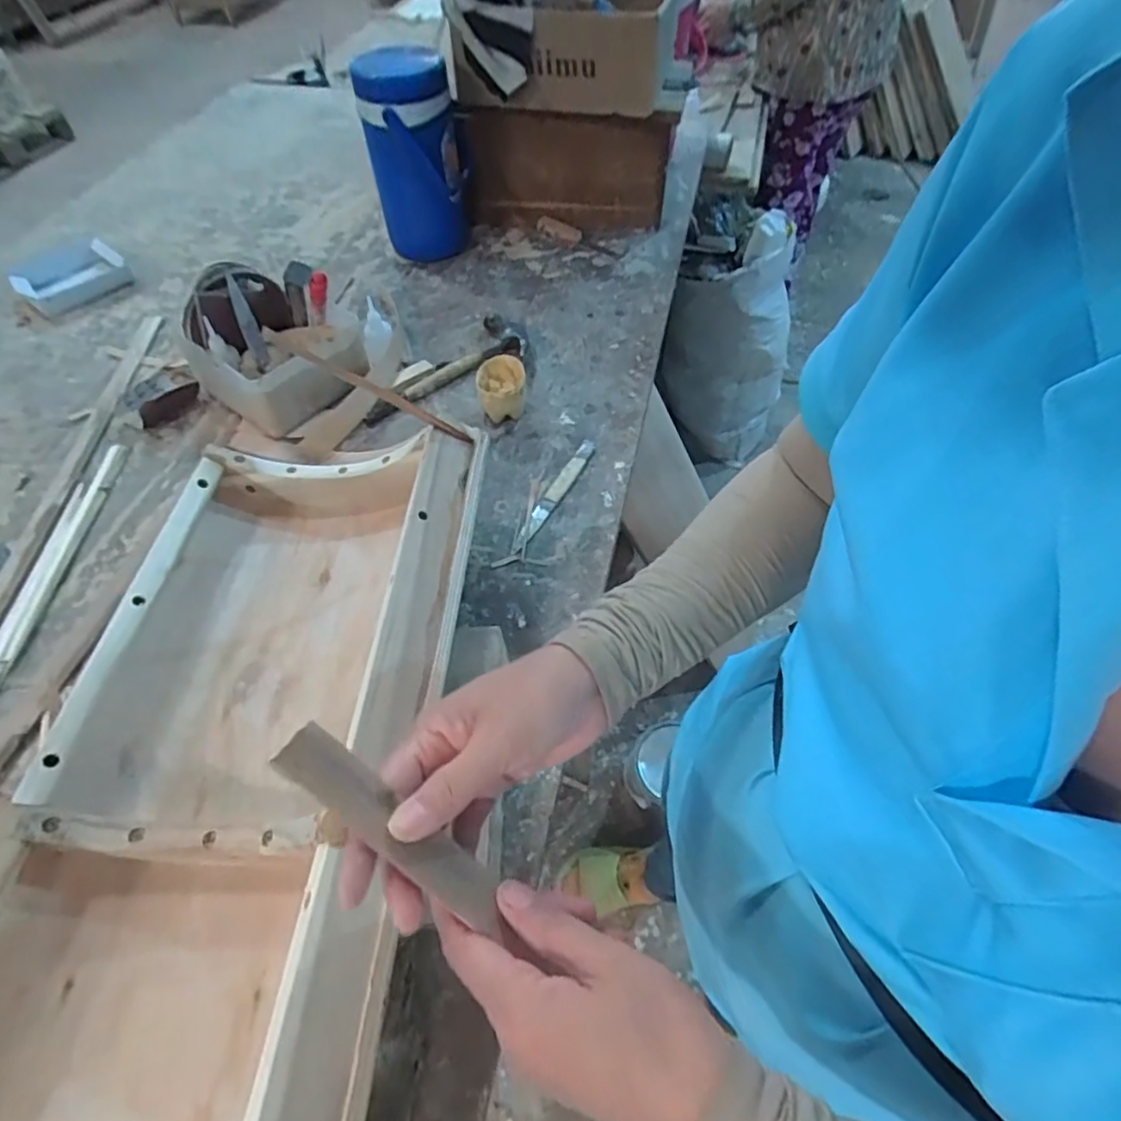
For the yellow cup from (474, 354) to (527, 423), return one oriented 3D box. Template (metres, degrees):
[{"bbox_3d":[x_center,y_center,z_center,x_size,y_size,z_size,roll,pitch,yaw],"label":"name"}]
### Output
[{"bbox_3d":[-0.067,-0.197,0.729,0.054,0.057,0.058,-7,54,-4],"label":"yellow cup"}]

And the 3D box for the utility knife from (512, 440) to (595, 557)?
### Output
[{"bbox_3d":[-0.006,-0.072,0.675,0.019,0.005,0.170,24,58,18],"label":"utility knife"}]

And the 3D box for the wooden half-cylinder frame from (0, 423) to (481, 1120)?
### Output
[{"bbox_3d":[-0.226,0.176,0.421,0.284,0.123,0.717,3,54,3],"label":"wooden half-cylinder frame"}]

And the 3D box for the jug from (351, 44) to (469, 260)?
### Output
[{"bbox_3d":[-0.203,-0.568,0.897,0.121,0.255,0.138,-10,54,-6],"label":"jug"}]

